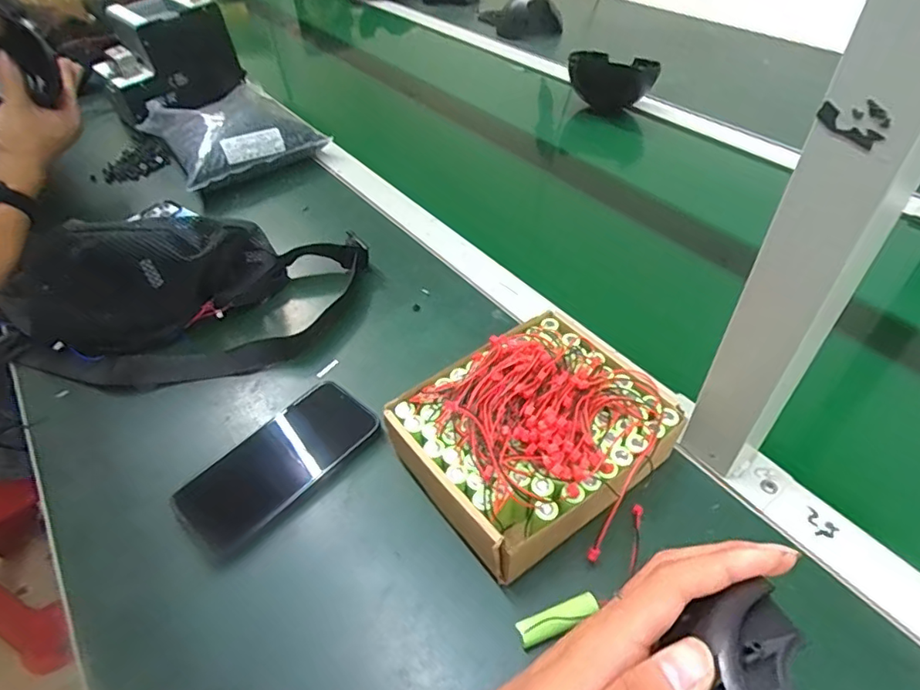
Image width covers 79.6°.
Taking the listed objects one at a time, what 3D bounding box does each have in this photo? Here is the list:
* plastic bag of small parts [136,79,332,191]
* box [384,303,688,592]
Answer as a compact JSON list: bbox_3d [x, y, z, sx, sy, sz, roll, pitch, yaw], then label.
[{"bbox_3d":[-0.314,-0.296,0.760,0.187,0.070,0.215,-28,51,-22],"label":"plastic bag of small parts"},{"bbox_3d":[0.051,0.064,0.382,0.172,0.075,0.150,-30,52,-23],"label":"box"}]

